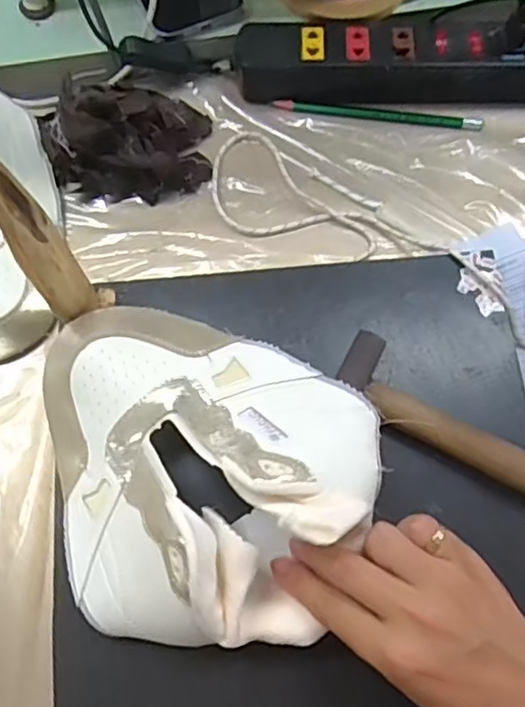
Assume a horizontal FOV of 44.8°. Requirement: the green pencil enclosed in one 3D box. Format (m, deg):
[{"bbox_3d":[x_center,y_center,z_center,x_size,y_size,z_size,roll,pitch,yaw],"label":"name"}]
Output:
[{"bbox_3d":[0.092,-0.193,0.515,0.164,0.012,0.011,10,72,4],"label":"green pencil"}]

